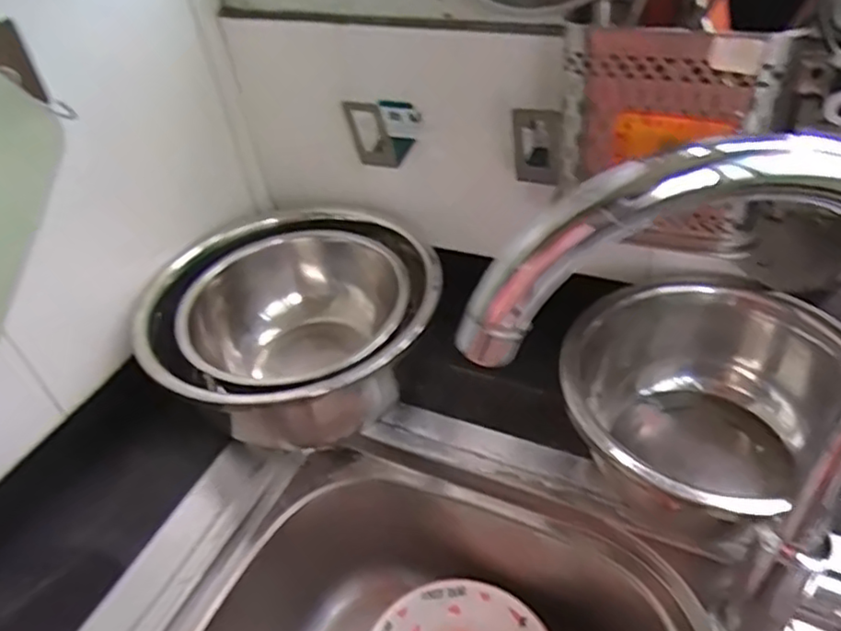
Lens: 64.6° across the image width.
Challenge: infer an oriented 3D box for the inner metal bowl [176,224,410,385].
[{"bbox_3d":[-0.111,0.012,0.647,0.209,0.099,0.192,-4,42,4],"label":"inner metal bowl"}]

